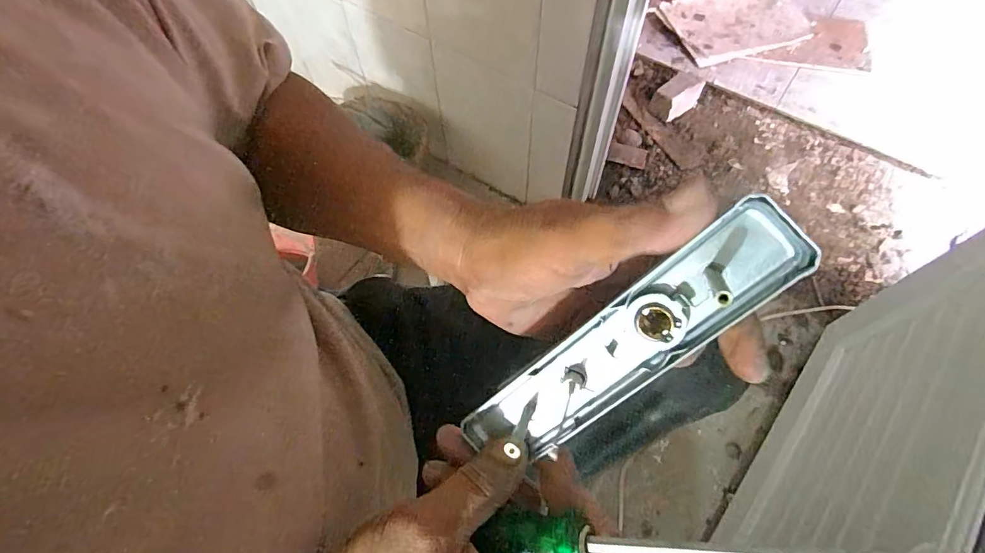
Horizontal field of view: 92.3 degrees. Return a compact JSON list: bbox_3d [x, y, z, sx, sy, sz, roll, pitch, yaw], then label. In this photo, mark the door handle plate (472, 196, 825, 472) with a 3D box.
[{"bbox_3d":[0.057,0.035,0.219,0.174,0.021,0.037,-42,63,23],"label":"door handle plate"}]

